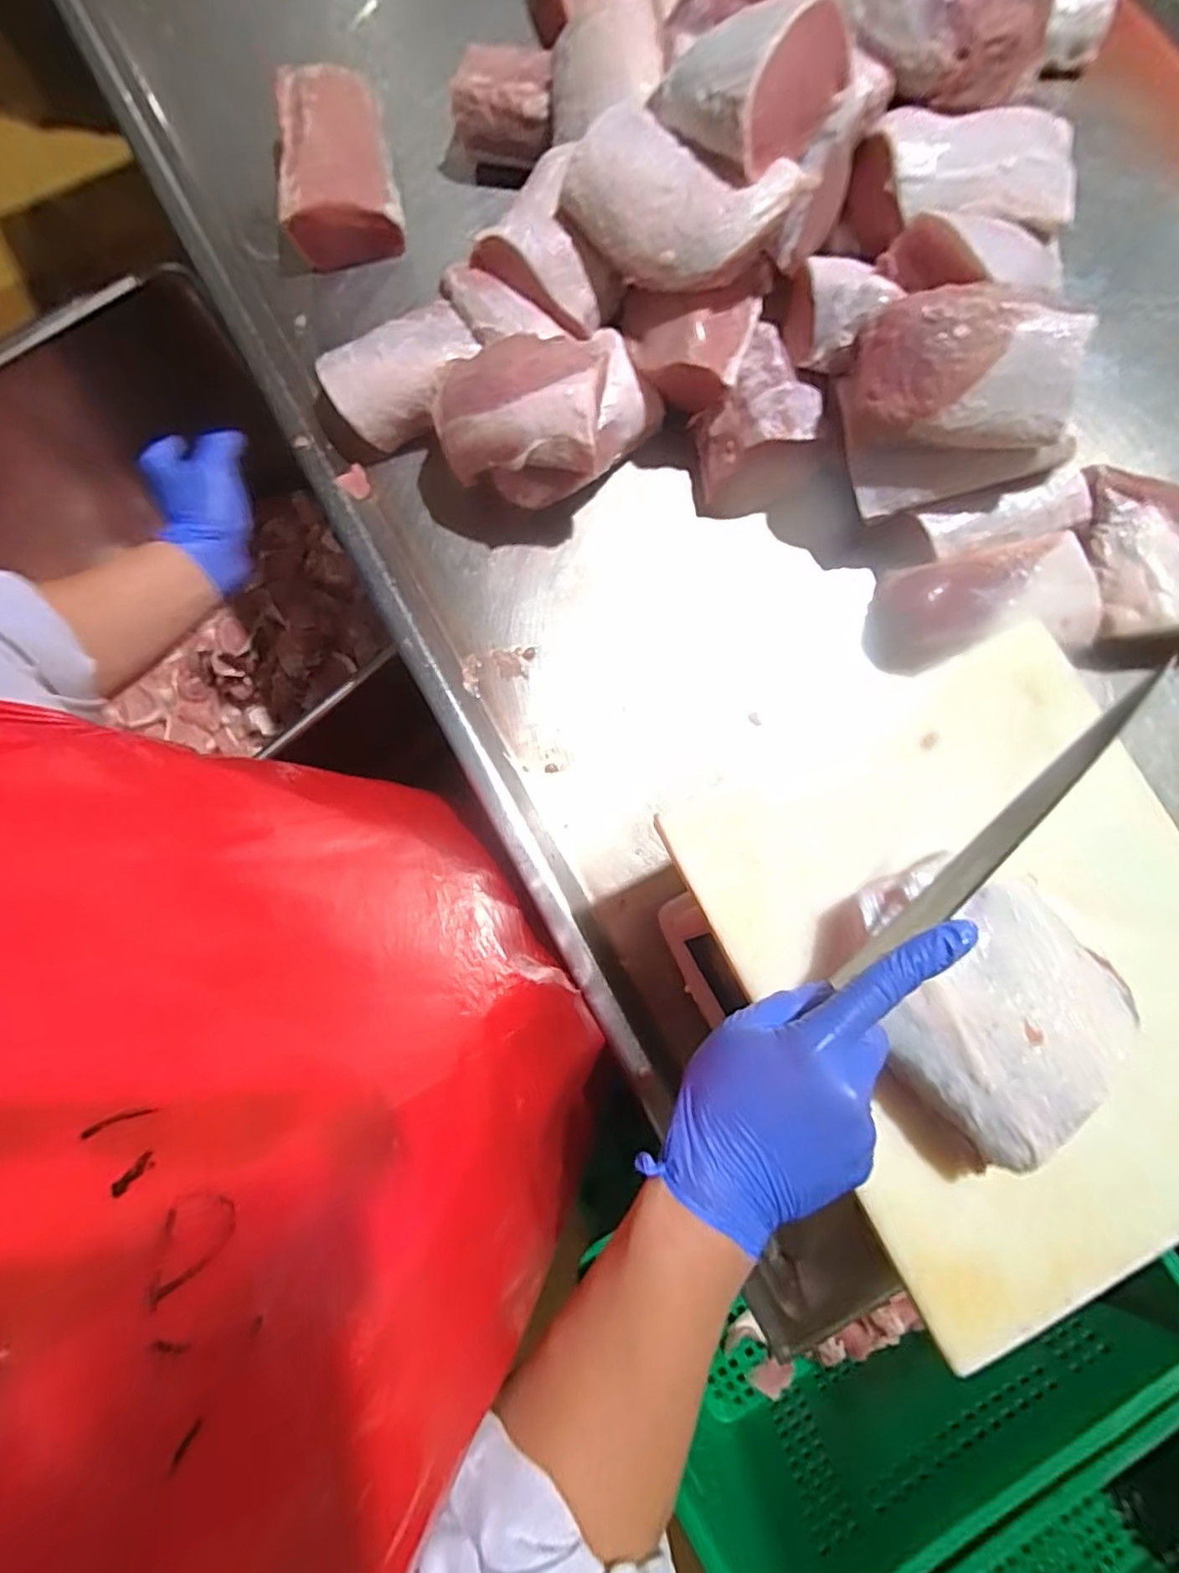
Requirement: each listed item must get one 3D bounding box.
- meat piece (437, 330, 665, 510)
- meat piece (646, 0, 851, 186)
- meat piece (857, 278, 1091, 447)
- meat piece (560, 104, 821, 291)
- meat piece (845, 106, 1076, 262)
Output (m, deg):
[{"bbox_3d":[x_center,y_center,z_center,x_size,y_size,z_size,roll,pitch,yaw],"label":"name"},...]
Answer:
[{"bbox_3d":[-0.035,-0.353,0.632,0.216,0.125,0.140,-13,80,-2],"label":"meat piece"},{"bbox_3d":[0.125,-0.591,0.546,0.140,0.071,0.127,44,83,7],"label":"meat piece"},{"bbox_3d":[0.307,-0.344,0.539,0.166,0.064,0.099,8,80,2],"label":"meat piece"},{"bbox_3d":[0.075,-0.510,0.580,0.194,0.063,0.111,30,82,5],"label":"meat piece"},{"bbox_3d":[0.333,-0.548,0.591,0.202,0.067,0.123,-12,89,-10],"label":"meat piece"}]

